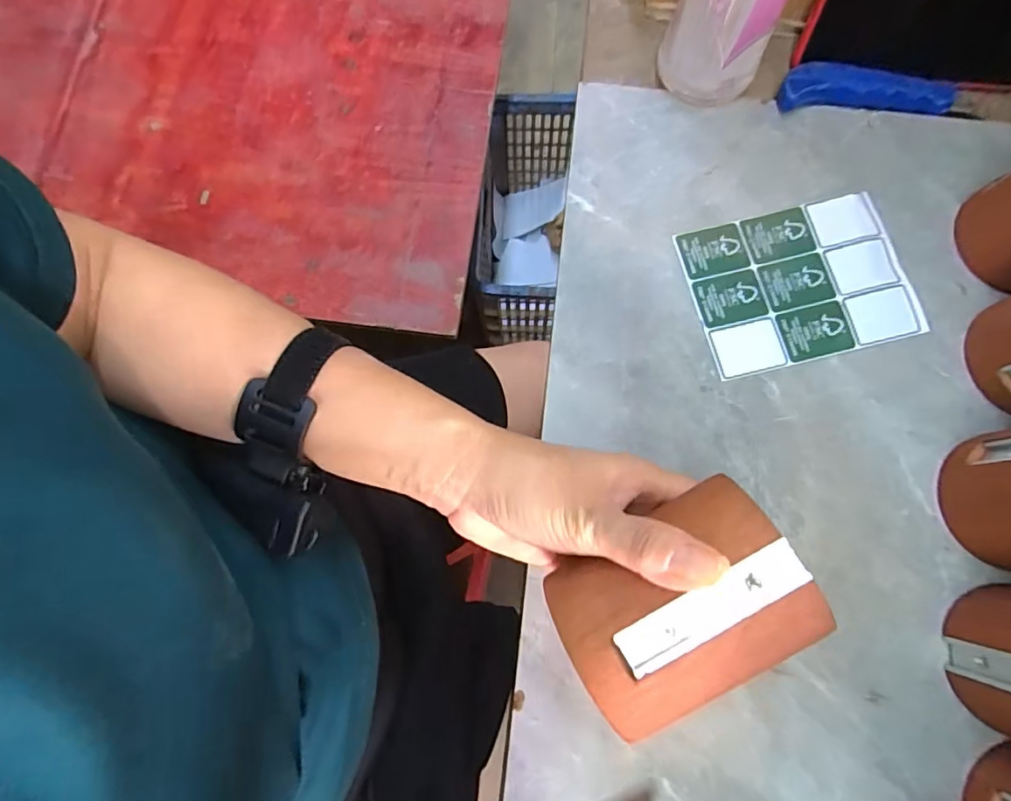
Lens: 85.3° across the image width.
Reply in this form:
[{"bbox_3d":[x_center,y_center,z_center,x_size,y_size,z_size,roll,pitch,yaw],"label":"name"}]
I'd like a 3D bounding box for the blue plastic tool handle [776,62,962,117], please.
[{"bbox_3d":[0.248,-0.216,0.379,0.114,0.015,0.029,1,77,0],"label":"blue plastic tool handle"}]

